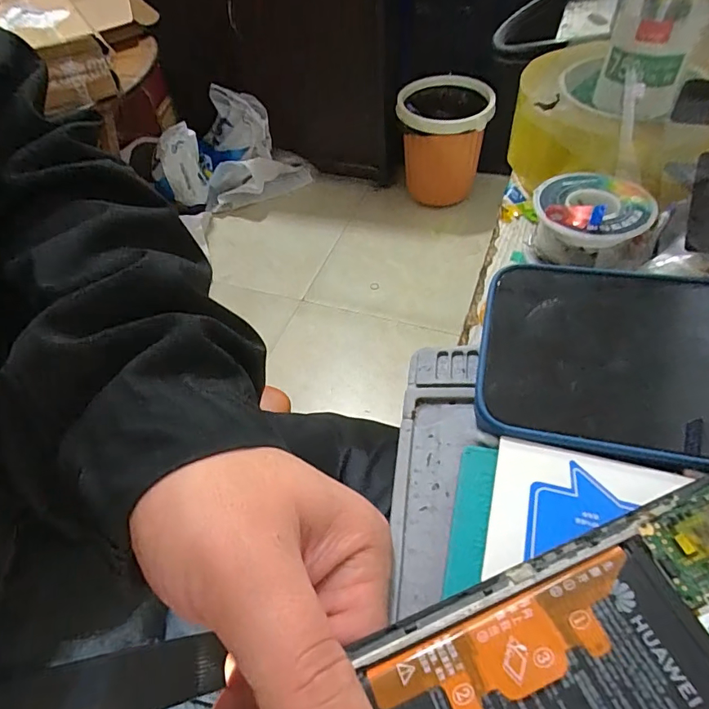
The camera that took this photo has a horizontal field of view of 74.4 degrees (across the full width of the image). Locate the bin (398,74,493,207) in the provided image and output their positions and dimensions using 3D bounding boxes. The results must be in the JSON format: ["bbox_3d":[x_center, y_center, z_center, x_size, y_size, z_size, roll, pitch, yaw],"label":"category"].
[{"bbox_3d":[0.267,-0.680,1.508,0.253,0.294,0.284,5,53,9],"label":"bin"}]

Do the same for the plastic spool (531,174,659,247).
[{"bbox_3d":[0.115,-0.071,0.228,0.052,0.018,0.047,22,57,21],"label":"plastic spool"}]

